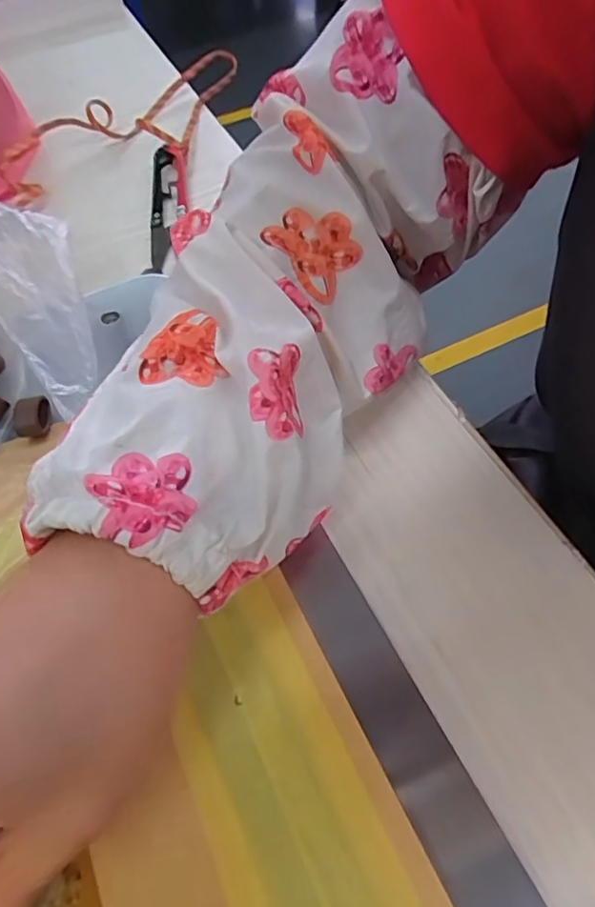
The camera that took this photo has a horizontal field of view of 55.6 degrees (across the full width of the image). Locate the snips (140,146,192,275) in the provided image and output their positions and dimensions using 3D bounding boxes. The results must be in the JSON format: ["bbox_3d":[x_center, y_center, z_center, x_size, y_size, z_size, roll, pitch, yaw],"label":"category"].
[{"bbox_3d":[-0.075,-0.143,0.328,0.022,0.013,0.107,-6,55,-1],"label":"snips"}]

